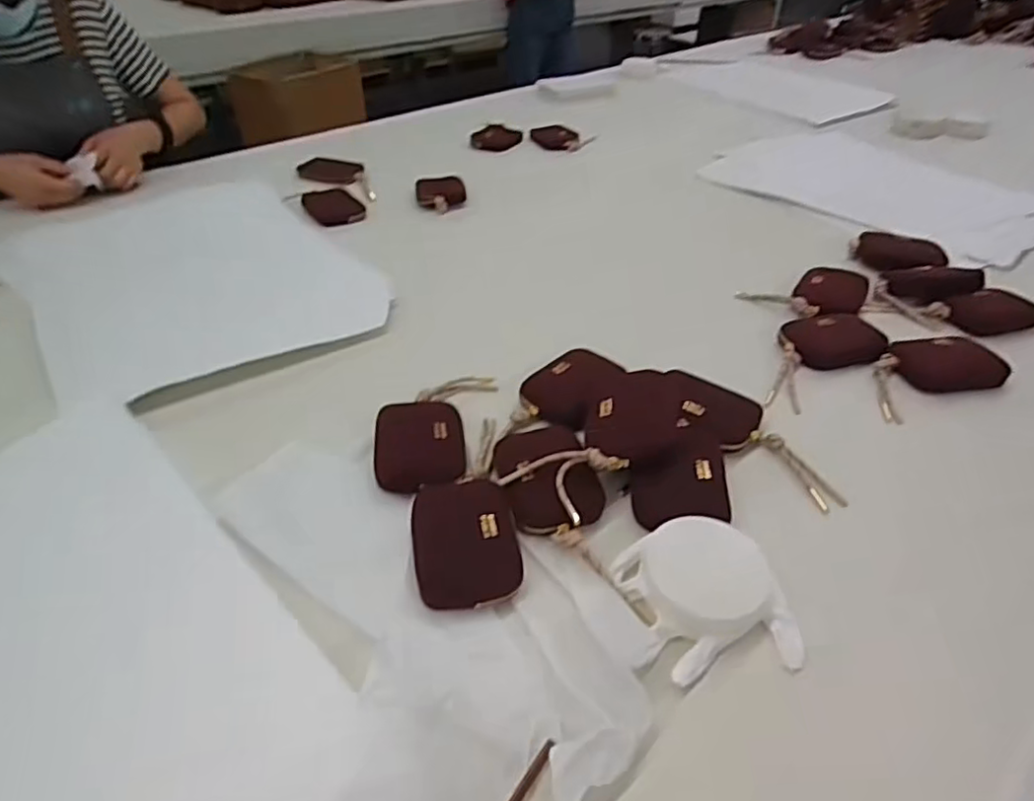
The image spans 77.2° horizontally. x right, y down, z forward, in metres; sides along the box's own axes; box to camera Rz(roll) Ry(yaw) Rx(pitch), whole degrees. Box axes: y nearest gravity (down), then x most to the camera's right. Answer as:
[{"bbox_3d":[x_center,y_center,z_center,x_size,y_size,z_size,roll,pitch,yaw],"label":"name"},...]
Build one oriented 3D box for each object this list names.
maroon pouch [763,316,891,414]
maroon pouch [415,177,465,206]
[{"bbox_3d":[0.343,-0.054,0.751,0.207,0.021,0.100,-27,47,-32],"label":"maroon pouch"},{"bbox_3d":[-0.133,-0.370,1.137,0.084,0.021,0.118,-5,39,-9],"label":"maroon pouch"}]

